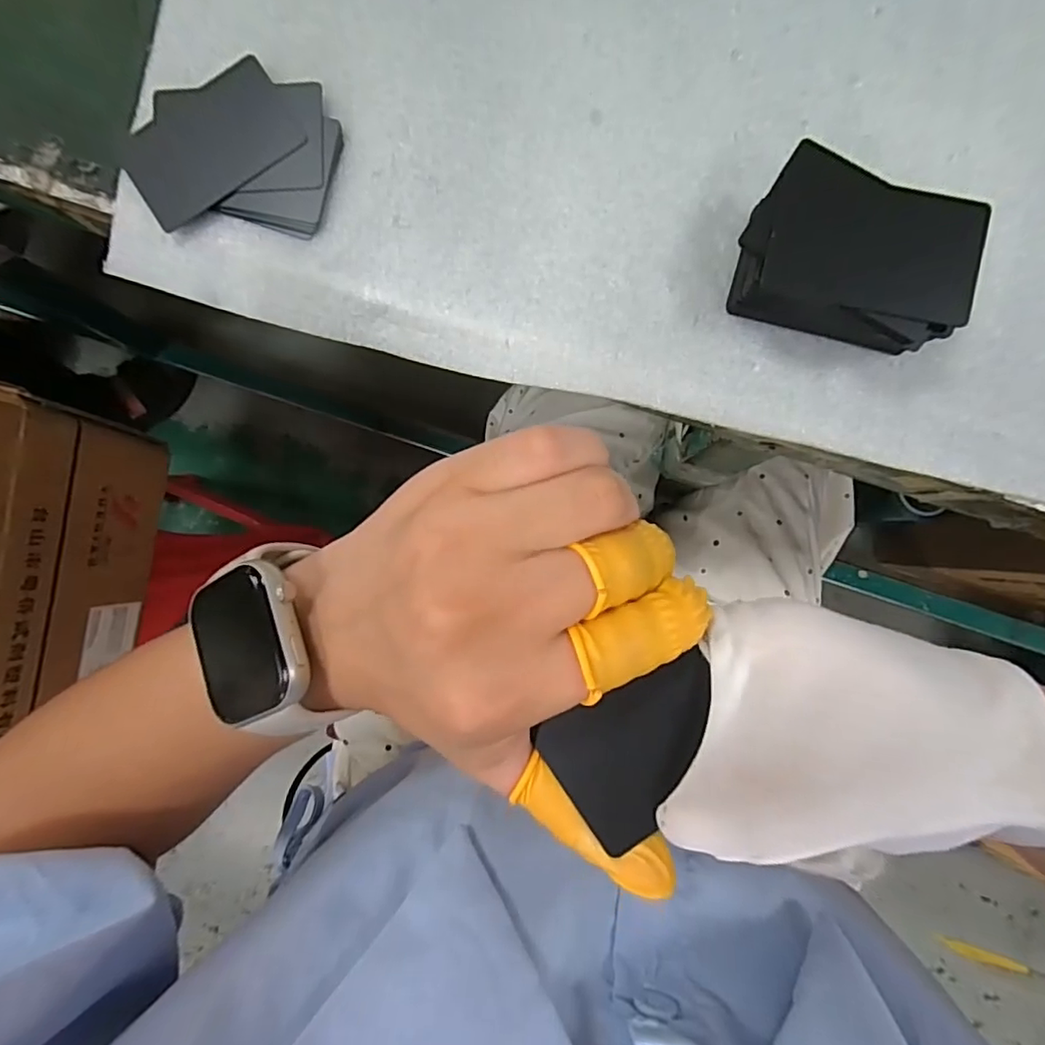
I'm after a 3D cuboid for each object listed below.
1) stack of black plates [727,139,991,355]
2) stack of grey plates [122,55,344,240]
[{"bbox_3d":[0.145,-0.115,0.253,0.095,0.037,0.066,23,90,3],"label":"stack of black plates"},{"bbox_3d":[-0.144,-0.185,0.280,0.104,0.006,0.079,3,89,2],"label":"stack of grey plates"}]

